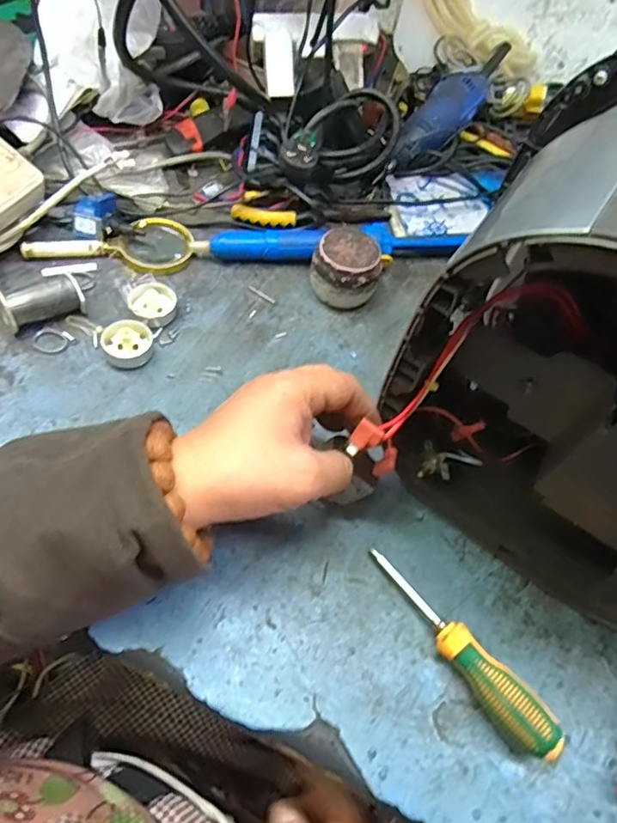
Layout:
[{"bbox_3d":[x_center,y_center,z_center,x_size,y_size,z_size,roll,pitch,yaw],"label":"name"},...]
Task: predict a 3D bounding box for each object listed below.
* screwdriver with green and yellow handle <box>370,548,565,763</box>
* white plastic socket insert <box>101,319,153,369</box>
[{"bbox_3d":[0.098,0.150,0.364,0.027,0.034,0.152,-31,66,-26],"label":"screwdriver with green and yellow handle"},{"bbox_3d":[-0.150,-0.057,0.470,0.039,0.015,0.041,2,62,-3],"label":"white plastic socket insert"}]

